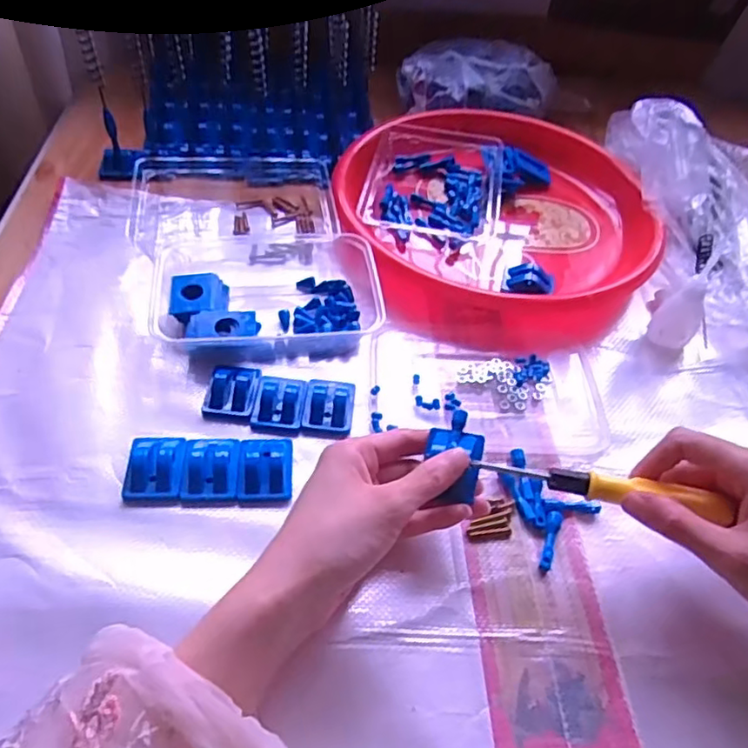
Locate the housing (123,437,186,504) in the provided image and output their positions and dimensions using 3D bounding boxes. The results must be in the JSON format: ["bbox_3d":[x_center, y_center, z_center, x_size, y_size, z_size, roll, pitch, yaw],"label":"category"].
[{"bbox_3d":[-0.136,0.059,0.384,0.035,0.011,0.045,-1,50,-7],"label":"housing"}]

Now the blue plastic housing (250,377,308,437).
[{"bbox_3d":[-0.065,0.022,0.424,0.034,0.011,0.039,7,49,-1],"label":"blue plastic housing"}]

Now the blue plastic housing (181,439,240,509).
[{"bbox_3d":[-0.102,0.059,0.386,0.034,0.011,0.046,-1,50,-7],"label":"blue plastic housing"}]

